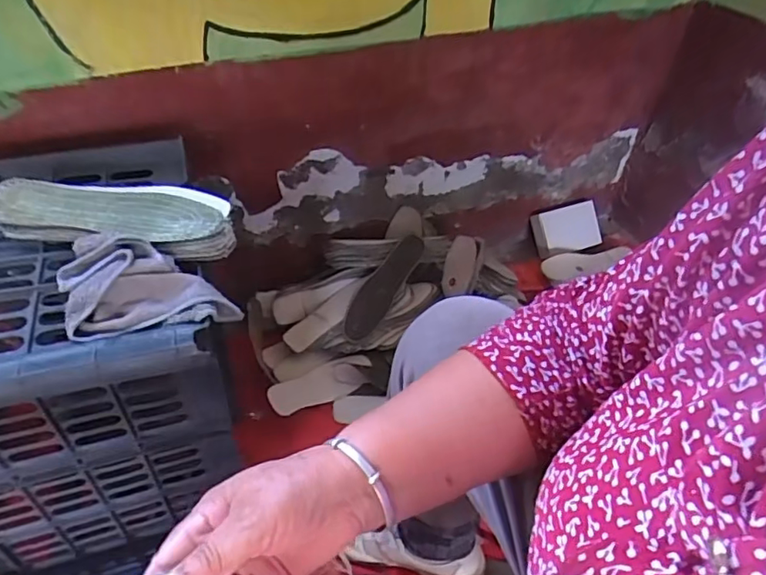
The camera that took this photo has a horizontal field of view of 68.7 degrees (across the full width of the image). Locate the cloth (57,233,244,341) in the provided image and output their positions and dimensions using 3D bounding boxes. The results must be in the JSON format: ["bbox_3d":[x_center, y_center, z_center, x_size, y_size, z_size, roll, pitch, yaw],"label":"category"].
[{"bbox_3d":[-0.197,-0.002,0.474,0.132,0.054,0.075,-7,45,-11],"label":"cloth"}]

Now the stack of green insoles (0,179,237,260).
[{"bbox_3d":[-0.255,-0.068,0.534,0.231,0.033,0.076,8,44,4],"label":"stack of green insoles"}]

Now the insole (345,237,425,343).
[{"bbox_3d":[0.001,-0.002,1.014,0.215,0.062,0.006,-55,20,-6],"label":"insole"}]

